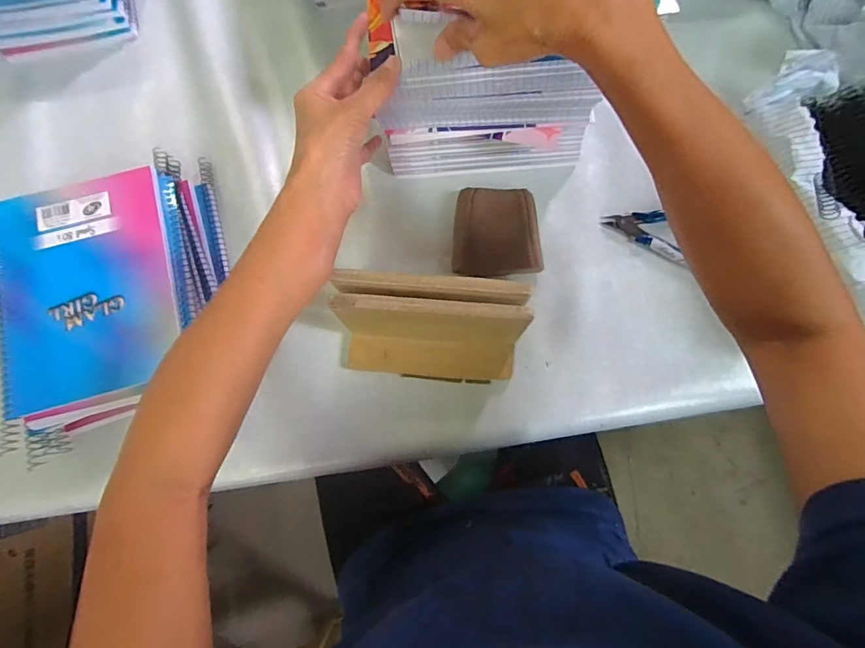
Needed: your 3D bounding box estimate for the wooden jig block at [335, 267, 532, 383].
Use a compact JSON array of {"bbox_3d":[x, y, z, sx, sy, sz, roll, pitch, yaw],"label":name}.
[{"bbox_3d":[-0.001,0.008,0.391,0.153,0.112,0.071,4,79,1],"label":"wooden jig block"}]

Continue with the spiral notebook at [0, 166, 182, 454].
[{"bbox_3d":[-0.301,-0.029,0.391,0.151,0.022,0.206,-17,80,-2],"label":"spiral notebook"}]

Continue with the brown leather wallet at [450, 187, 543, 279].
[{"bbox_3d":[0.066,-0.092,0.457,0.087,0.016,0.088,2,79,0],"label":"brown leather wallet"}]

